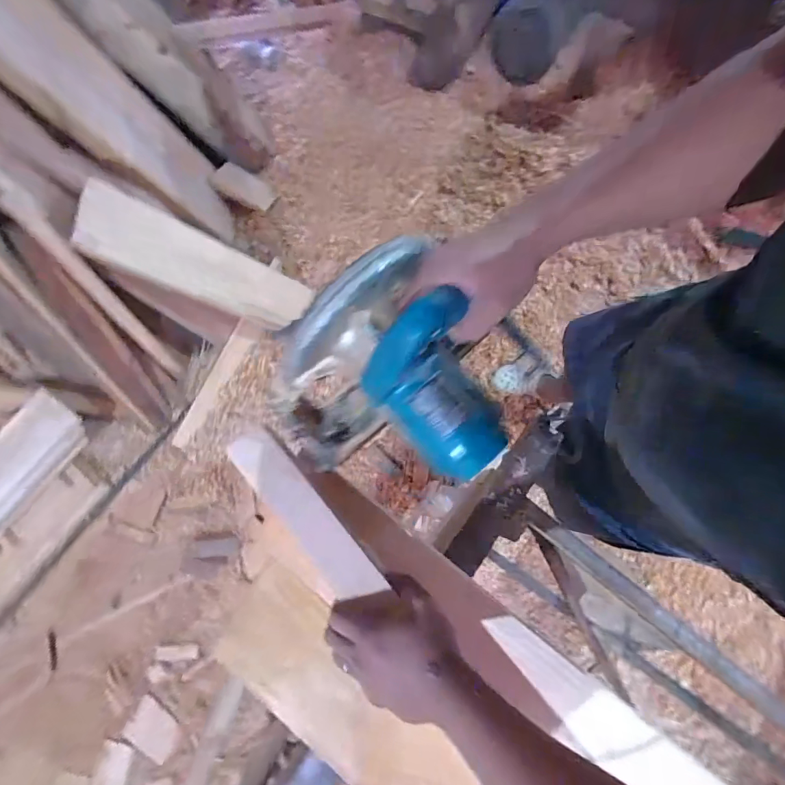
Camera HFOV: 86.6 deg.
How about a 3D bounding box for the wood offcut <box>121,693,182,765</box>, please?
[{"bbox_3d":[-0.699,0.985,1.221,0.152,0.022,0.106,33,58,1],"label":"wood offcut"}]

